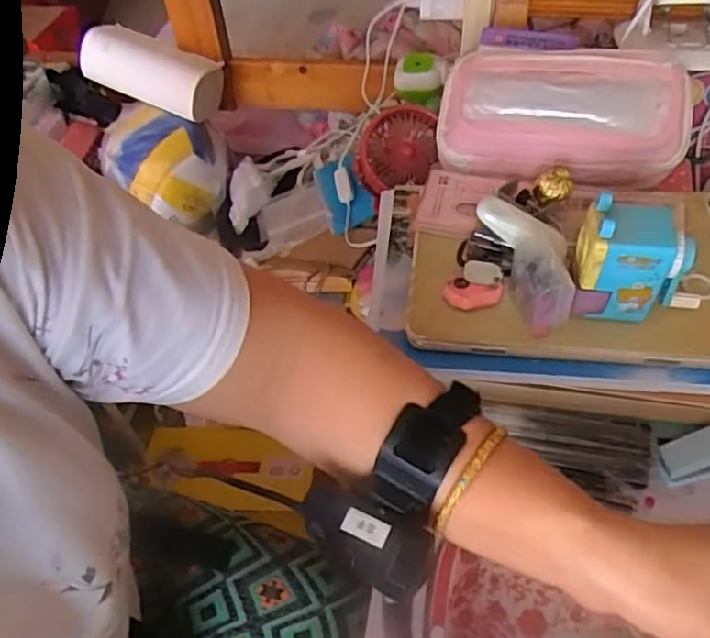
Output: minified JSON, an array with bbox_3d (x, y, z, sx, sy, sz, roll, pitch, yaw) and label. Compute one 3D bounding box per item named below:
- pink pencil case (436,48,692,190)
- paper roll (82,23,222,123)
[{"bbox_3d":[0.183,-0.185,0.561,0.212,0.055,0.126,3,76,15],"label":"pink pencil case"},{"bbox_3d":[-0.307,-0.373,0.944,0.200,0.068,0.082,19,51,-6],"label":"paper roll"}]

